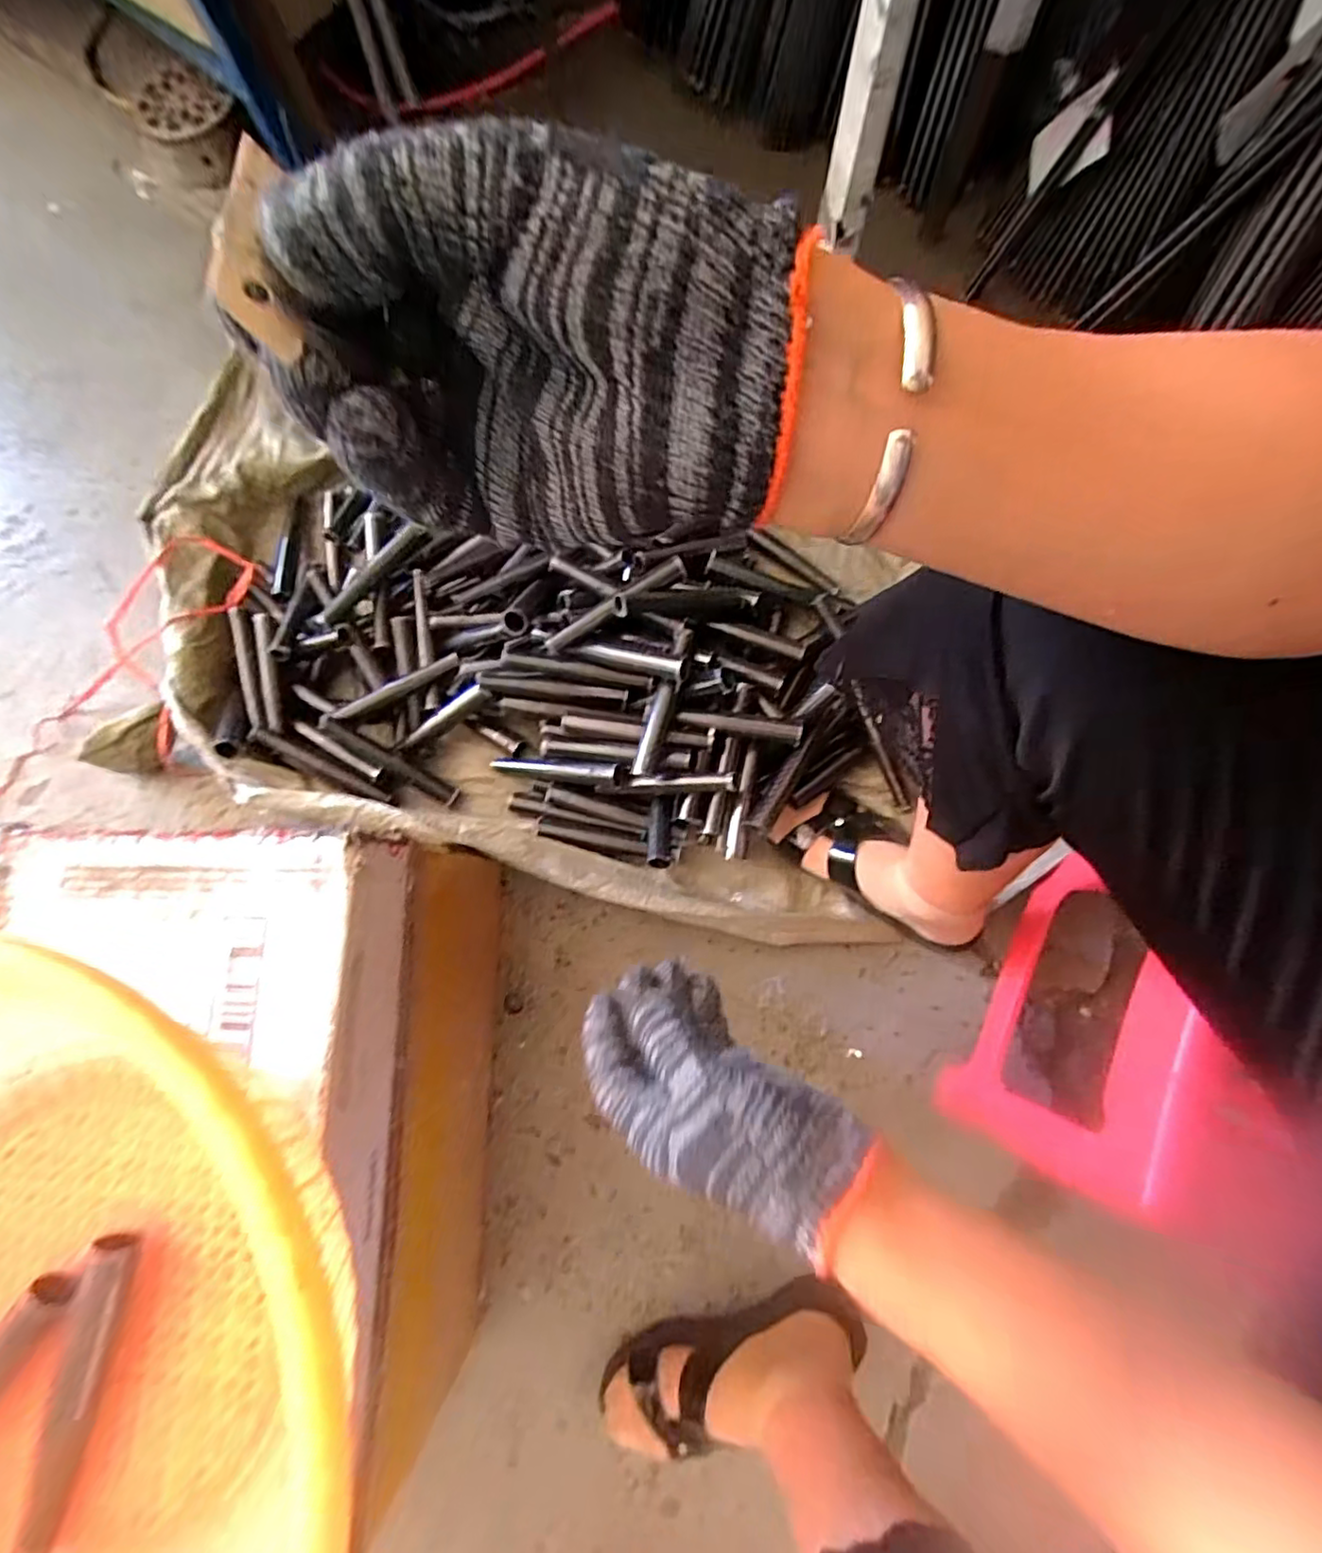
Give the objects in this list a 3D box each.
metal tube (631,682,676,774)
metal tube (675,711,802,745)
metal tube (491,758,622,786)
[{"bbox_3d":[-0.006,-0.044,0.595,0.017,0.012,0.089,19,93,5],"label":"metal tube"},{"bbox_3d":[0.076,-0.053,0.615,0.120,0.013,0.019,12,79,4],"label":"metal tube"},{"bbox_3d":[-0.106,-0.005,0.660,0.153,0.024,0.019,4,77,25],"label":"metal tube"}]

